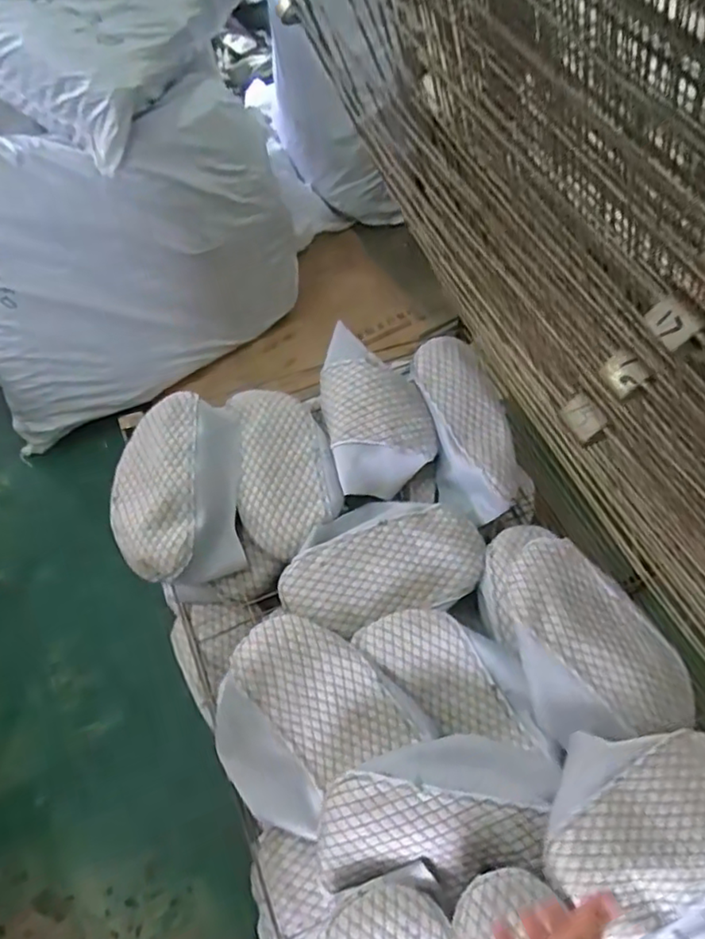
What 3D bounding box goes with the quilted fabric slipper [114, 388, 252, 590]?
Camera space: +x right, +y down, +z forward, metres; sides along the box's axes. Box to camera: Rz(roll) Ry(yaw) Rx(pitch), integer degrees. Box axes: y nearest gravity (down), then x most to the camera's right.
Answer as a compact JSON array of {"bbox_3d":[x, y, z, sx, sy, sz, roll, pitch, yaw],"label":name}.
[{"bbox_3d":[-0.273,0.024,0.974,0.196,0.063,0.304,-7,59,-1],"label":"quilted fabric slipper"}]

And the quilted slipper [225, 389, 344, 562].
[{"bbox_3d":[-0.111,-0.008,1.010,0.153,0.031,0.300,-14,60,-5],"label":"quilted slipper"}]

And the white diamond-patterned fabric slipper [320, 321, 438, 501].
[{"bbox_3d":[0.037,-0.101,1.038,0.170,0.079,0.282,-13,60,-4],"label":"white diamond-patterned fabric slipper"}]

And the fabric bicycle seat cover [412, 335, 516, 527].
[{"bbox_3d":[0.193,-0.073,1.068,0.139,0.077,0.336,-10,59,-3],"label":"fabric bicycle seat cover"}]

